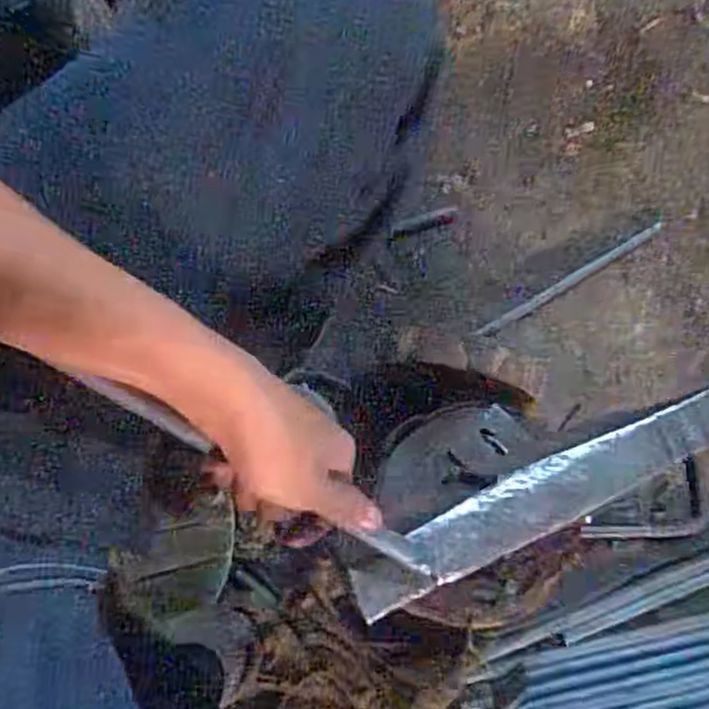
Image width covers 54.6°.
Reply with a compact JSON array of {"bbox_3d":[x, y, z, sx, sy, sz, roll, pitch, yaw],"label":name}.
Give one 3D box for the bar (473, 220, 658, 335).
[{"bbox_3d":[0.274,-0.094,0.874,0.281,0.008,0.016,-31,77,-7],"label":"bar"}]

